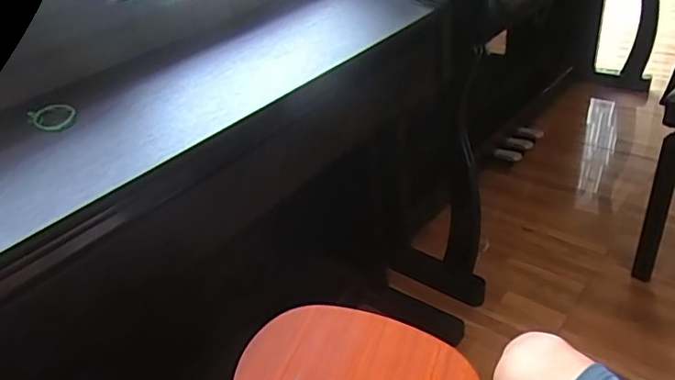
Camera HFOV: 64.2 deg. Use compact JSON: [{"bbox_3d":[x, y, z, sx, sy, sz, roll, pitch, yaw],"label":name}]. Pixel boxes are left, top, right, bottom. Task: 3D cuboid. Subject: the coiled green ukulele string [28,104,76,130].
[{"bbox_3d":[-0.303,-0.078,0.570,0.043,0.004,0.039,16,50,2],"label":"coiled green ukulele string"}]

